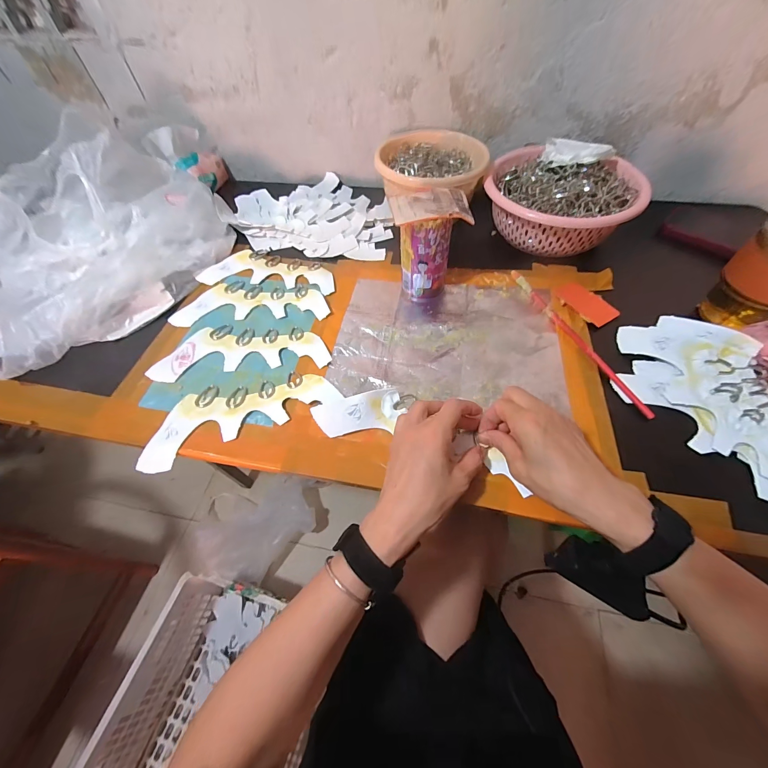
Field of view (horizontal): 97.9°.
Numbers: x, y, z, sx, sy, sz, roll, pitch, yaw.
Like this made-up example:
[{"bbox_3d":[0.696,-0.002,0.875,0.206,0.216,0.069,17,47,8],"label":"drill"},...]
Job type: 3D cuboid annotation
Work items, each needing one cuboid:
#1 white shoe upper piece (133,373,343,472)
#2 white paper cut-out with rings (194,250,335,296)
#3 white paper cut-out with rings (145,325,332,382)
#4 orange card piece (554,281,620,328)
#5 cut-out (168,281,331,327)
[{"bbox_3d":[-0.170,0.025,0.392,0.222,0.010,0.081,-20,59,-10],"label":"white shoe upper piece"},{"bbox_3d":[-0.178,-0.182,0.534,0.217,0.006,0.085,8,58,8],"label":"white paper cut-out with rings"},{"bbox_3d":[-0.184,-0.046,0.443,0.223,0.004,0.083,-3,57,1],"label":"white paper cut-out with rings"},{"bbox_3d":[0.278,-0.114,0.459,0.044,0.004,0.084,-22,59,-11],"label":"orange card piece"},{"bbox_3d":[-0.193,-0.123,0.496,0.223,0.005,0.084,-2,57,2],"label":"cut-out"}]

